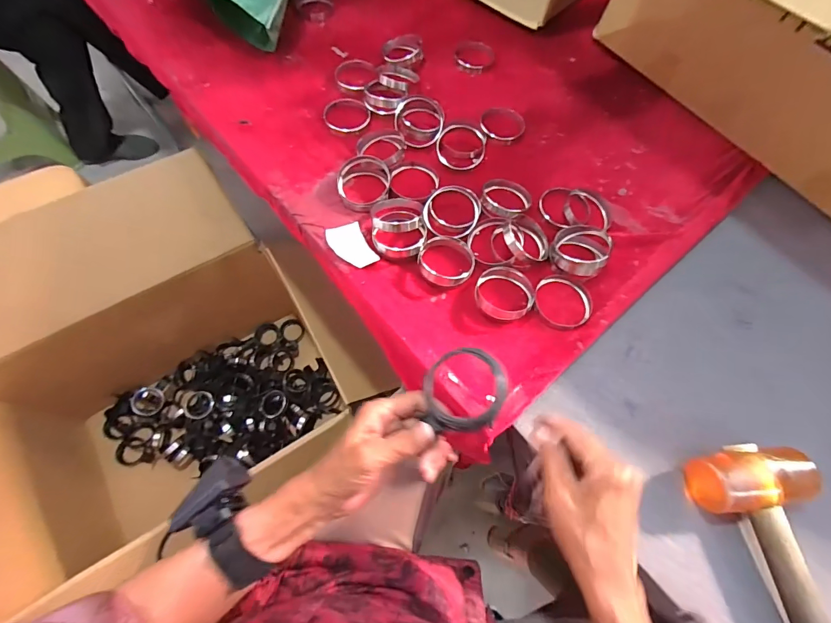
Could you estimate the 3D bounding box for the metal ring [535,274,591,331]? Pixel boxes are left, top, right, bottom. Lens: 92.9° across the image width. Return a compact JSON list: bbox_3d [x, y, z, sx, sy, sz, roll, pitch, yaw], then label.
[{"bbox_3d":[0.192,-0.015,0.510,0.077,0.018,0.077,1,67,-1],"label":"metal ring"}]

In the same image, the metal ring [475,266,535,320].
[{"bbox_3d":[0.114,-0.025,0.506,0.074,0.012,0.071,1,67,-1],"label":"metal ring"}]

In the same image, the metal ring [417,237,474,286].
[{"bbox_3d":[0.040,-0.064,0.505,0.071,0.018,0.064,6,67,1],"label":"metal ring"}]

